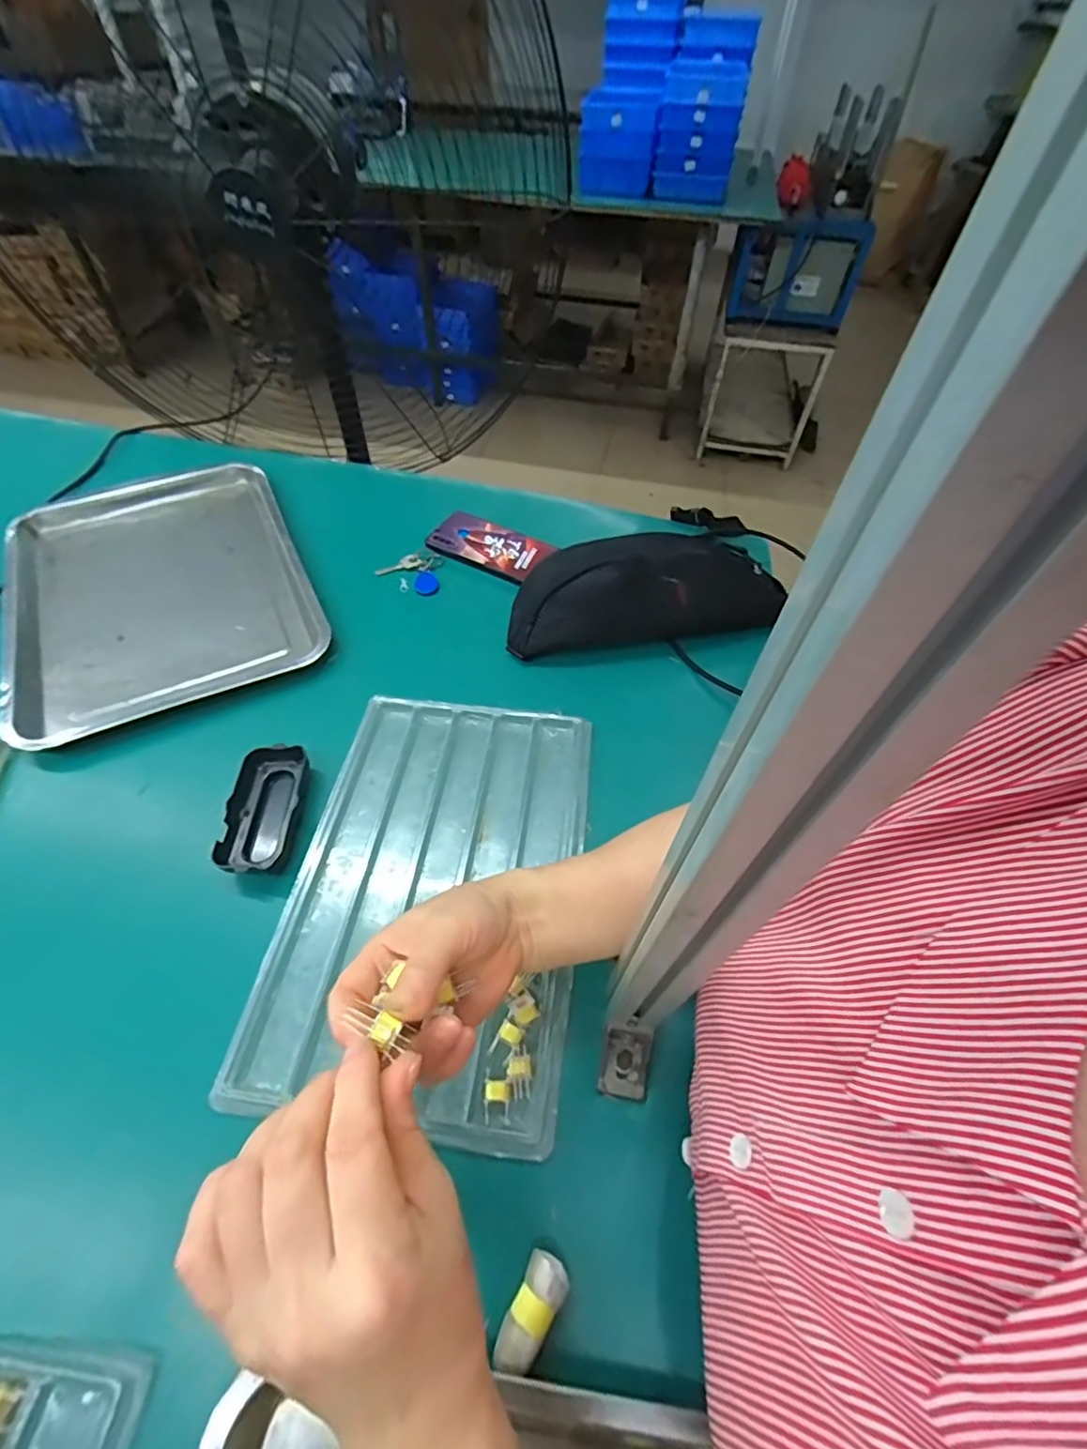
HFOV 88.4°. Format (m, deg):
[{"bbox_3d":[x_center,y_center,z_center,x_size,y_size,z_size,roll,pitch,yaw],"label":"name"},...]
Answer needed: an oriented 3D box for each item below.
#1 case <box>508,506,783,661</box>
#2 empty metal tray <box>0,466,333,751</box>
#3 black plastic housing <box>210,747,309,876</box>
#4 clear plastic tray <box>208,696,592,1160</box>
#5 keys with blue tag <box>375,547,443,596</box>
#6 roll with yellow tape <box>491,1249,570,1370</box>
[{"bbox_3d":[0.099,-0.155,0.585,0.275,0.077,0.125,-7,54,-8],"label":"case"},{"bbox_3d":[-0.419,-0.152,0.618,0.294,0.033,0.374,-20,57,-17],"label":"empty metal tray"},{"bbox_3d":[-0.226,0.071,0.460,0.053,0.032,0.106,-3,53,-5],"label":"black plastic housing"},{"bbox_3d":[-0.080,0.116,0.434,0.219,0.029,0.324,5,53,1],"label":"clear plastic tray"},{"bbox_3d":[-0.143,-0.178,0.649,0.068,0.008,0.071,-35,62,-25],"label":"keys with blue tag"},{"bbox_3d":[-0.006,0.299,0.286,0.021,0.026,0.044,29,57,18],"label":"roll with yellow tape"}]

